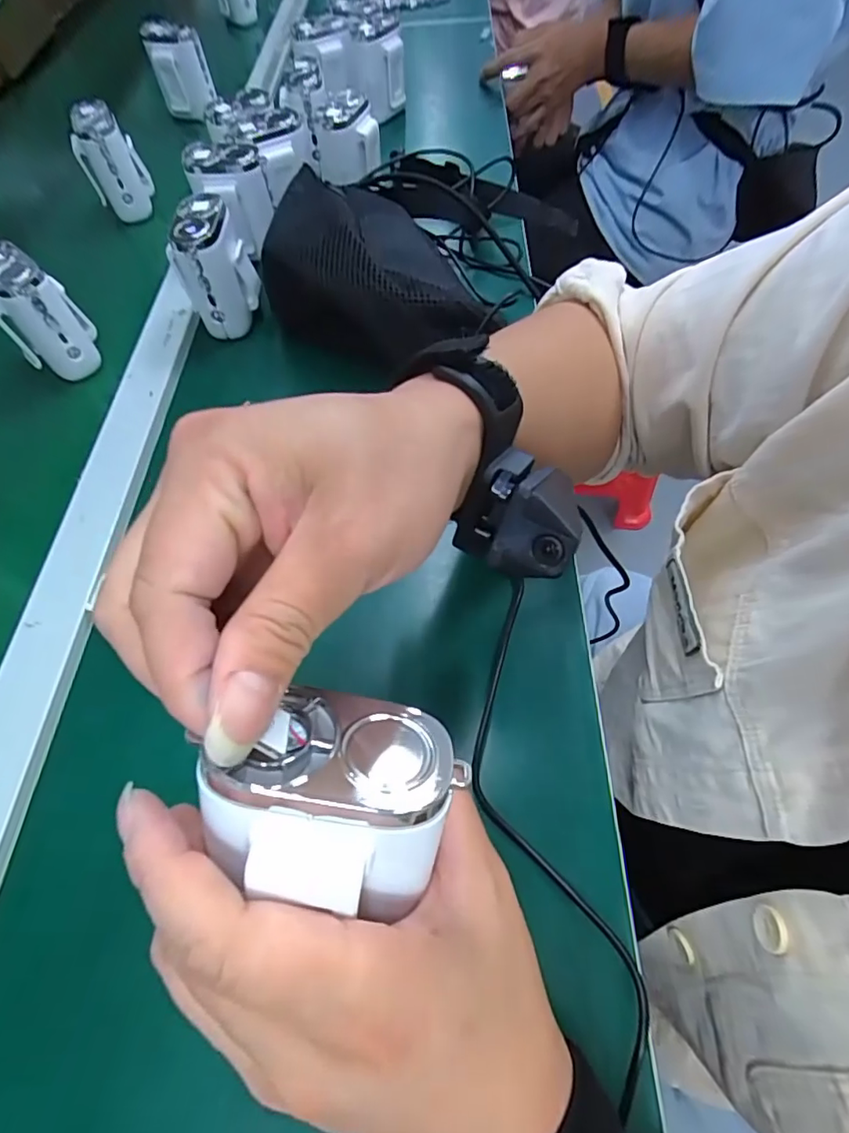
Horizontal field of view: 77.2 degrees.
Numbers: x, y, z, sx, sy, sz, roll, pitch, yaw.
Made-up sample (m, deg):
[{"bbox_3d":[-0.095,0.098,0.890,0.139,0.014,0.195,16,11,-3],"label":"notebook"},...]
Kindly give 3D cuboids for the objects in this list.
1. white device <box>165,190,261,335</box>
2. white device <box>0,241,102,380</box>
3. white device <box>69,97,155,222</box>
[{"bbox_3d":[-0.169,-0.239,0.438,0.058,0.090,0.063,-22,61,-9],"label":"white device"},{"bbox_3d":[-0.303,-0.198,0.418,0.057,0.081,0.059,-36,64,-16],"label":"white device"},{"bbox_3d":[-0.320,-0.414,0.542,0.057,0.089,0.055,-25,62,-14],"label":"white device"}]

